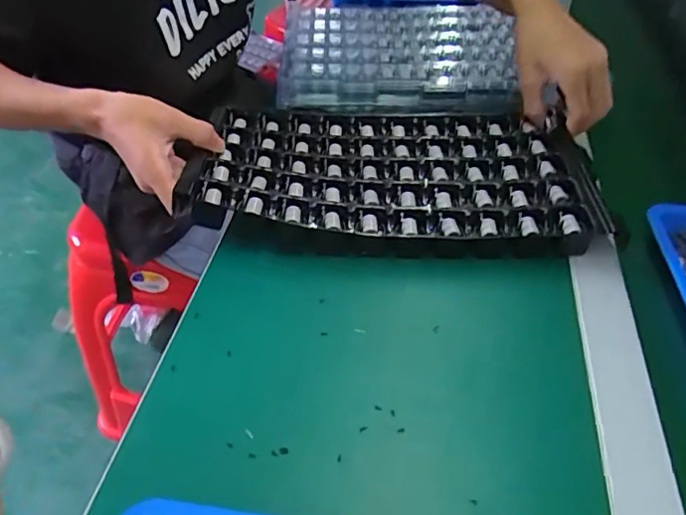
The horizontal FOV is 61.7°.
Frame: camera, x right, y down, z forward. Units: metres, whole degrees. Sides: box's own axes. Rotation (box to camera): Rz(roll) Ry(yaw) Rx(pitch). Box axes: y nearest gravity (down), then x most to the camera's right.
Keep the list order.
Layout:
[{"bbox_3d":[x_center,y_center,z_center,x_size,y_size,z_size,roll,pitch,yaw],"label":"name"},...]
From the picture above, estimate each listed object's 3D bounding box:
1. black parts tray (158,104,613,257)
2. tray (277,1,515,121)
[{"bbox_3d":[0.043,-0.078,0.537,0.348,0.060,0.186,-1,42,1],"label":"black parts tray"},{"bbox_3d":[0.063,-0.241,0.698,0.274,0.044,0.270,3,43,1],"label":"tray"}]

